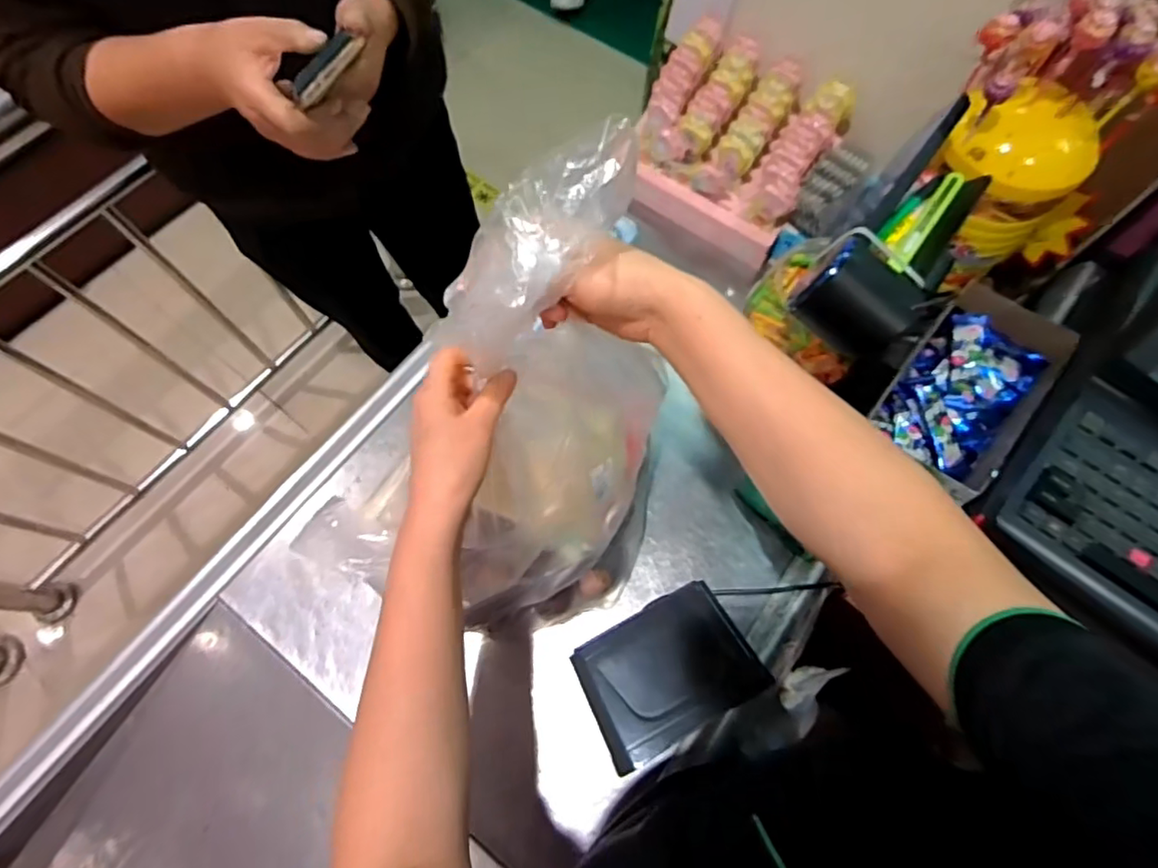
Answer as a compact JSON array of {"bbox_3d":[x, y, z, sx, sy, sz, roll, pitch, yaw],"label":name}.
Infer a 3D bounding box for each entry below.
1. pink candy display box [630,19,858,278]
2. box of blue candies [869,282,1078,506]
[{"bbox_3d":[0.191,-0.366,0.748,0.227,0.134,0.168,33,72,12],"label":"pink candy display box"},{"bbox_3d":[0.416,-0.045,0.646,0.133,0.068,0.253,42,74,15],"label":"box of blue candies"}]

